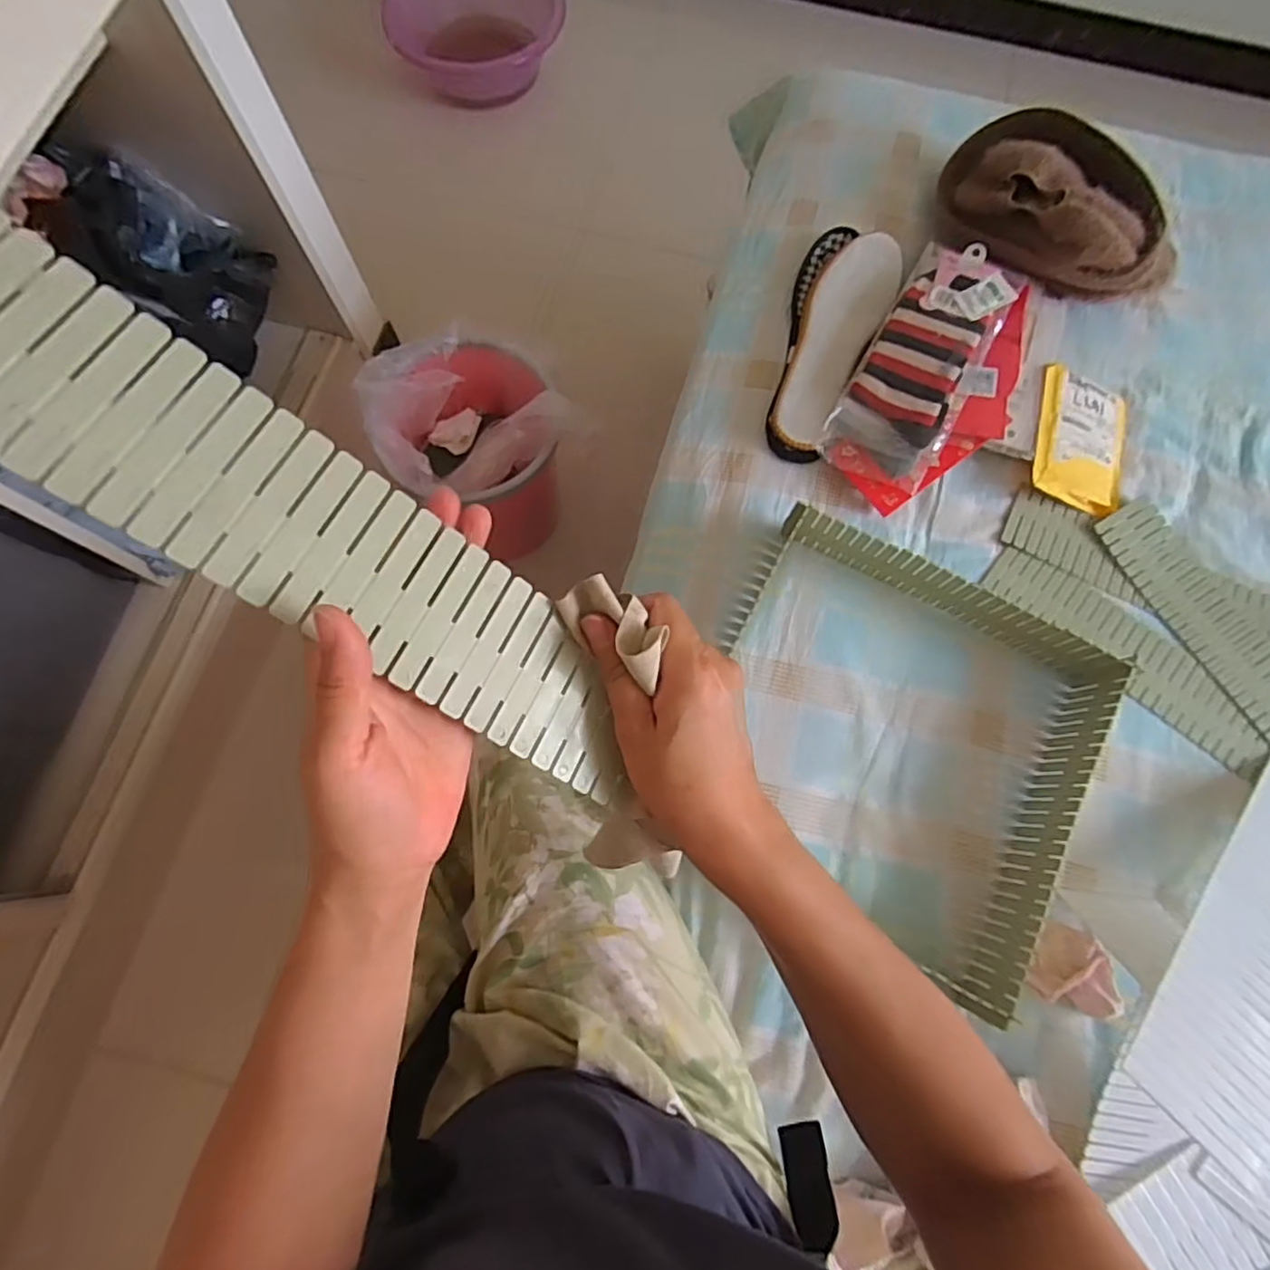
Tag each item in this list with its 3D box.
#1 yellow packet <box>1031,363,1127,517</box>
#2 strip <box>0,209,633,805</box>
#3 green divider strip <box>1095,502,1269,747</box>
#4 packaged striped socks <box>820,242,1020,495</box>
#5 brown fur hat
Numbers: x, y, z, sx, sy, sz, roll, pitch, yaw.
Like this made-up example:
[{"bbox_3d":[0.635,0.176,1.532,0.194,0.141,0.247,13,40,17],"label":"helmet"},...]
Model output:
[{"bbox_3d":[0.435,-0.189,0.645,0.102,0.019,0.130,17,81,-13],"label":"yellow packet"},{"bbox_3d":[-0.112,-0.030,0.266,0.297,0.006,0.069,36,66,-26],"label":"strip"},{"bbox_3d":[0.550,0.011,0.605,0.076,0.010,0.307,-32,78,-8],"label":"green divider strip"},{"bbox_3d":[0.281,-0.259,0.625,0.111,0.030,0.242,30,86,13],"label":"packaged striped socks"},{"bbox_3d":[0.408,-0.410,0.640,0.120,0.077,0.238,-44,80,-12],"label":"brown fur hat"}]

